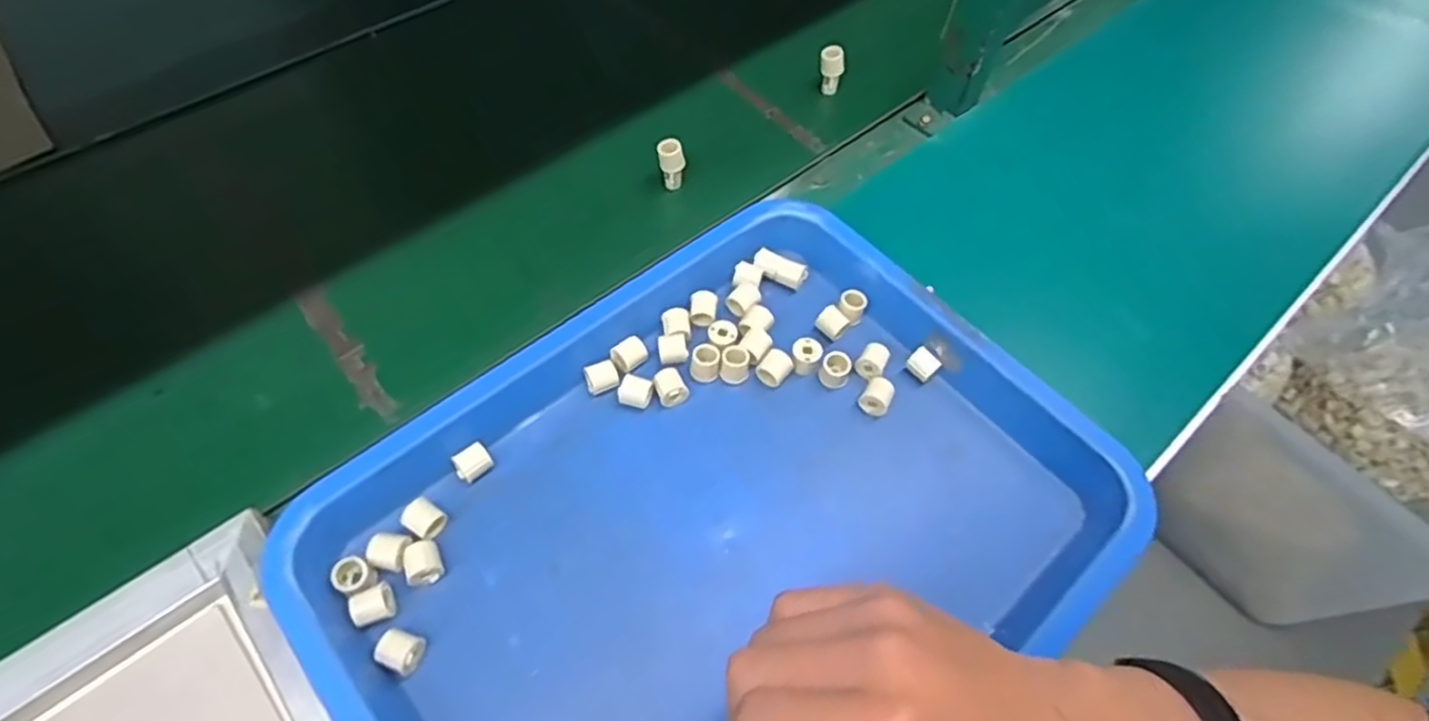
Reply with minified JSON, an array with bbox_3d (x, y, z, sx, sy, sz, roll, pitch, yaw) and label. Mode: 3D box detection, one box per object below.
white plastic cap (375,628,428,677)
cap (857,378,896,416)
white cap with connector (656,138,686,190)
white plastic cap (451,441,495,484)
[{"bbox_3d":[-0.171,0.157,0.392,0.024,0.013,0.020,22,60,11],"label":"white plastic cap"},{"bbox_3d":[0.111,0.024,0.491,0.020,0.019,0.024,25,61,12],"label":"cap"},{"bbox_3d":[-0.035,-0.159,0.590,0.022,0.044,0.018,-2,59,-4],"label":"white cap with connector"},{"bbox_3d":[-0.151,0.064,0.450,0.023,0.014,0.018,-27,64,-18],"label":"white plastic cap"}]

